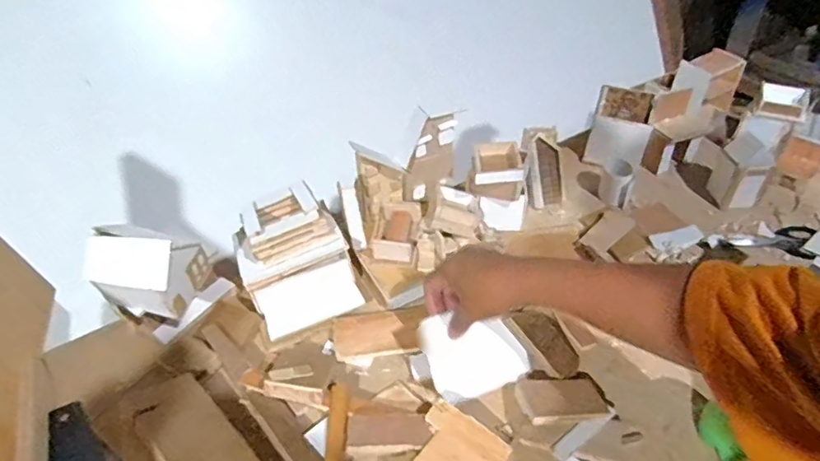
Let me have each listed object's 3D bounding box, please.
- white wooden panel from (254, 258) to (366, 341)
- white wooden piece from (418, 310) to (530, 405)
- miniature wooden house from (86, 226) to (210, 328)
[{"bbox_3d":[-0.121,0.081,0.638,0.115,0.010,0.061,-21,82,-13],"label":"white wooden panel"},{"bbox_3d":[0.067,0.124,0.545,0.098,0.094,0.012,-21,6,-11],"label":"white wooden piece"},{"bbox_3d":[-0.279,0.041,0.564,0.097,0.097,0.076,3,43,9],"label":"miniature wooden house"}]

